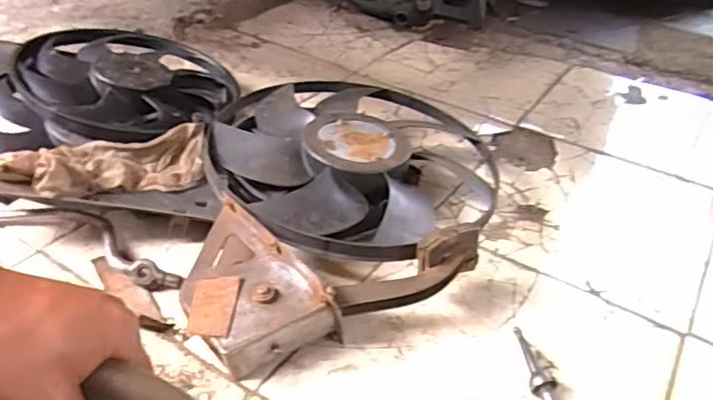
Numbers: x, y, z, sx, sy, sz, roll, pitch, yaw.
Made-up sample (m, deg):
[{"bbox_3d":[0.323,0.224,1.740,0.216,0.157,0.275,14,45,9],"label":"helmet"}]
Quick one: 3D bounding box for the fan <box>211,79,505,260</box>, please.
[{"bbox_3d":[-0.007,-0.067,1.009,0.474,0.111,0.492,7,37,4],"label":"fan"}]

